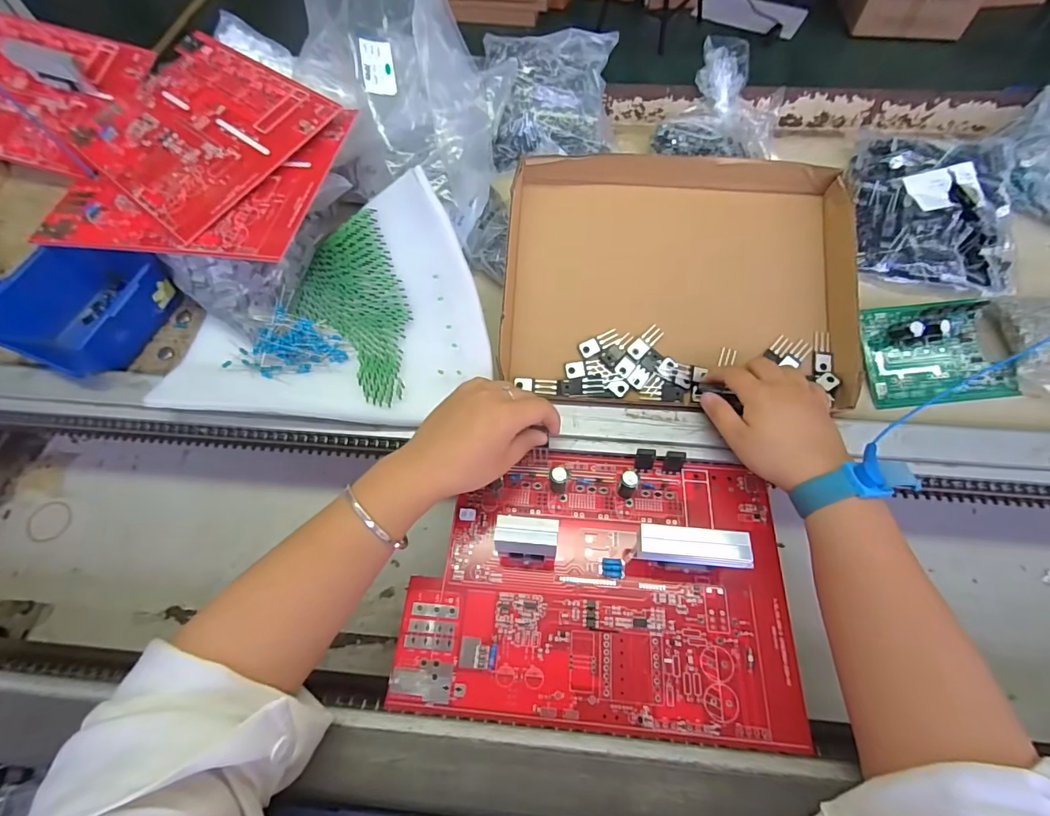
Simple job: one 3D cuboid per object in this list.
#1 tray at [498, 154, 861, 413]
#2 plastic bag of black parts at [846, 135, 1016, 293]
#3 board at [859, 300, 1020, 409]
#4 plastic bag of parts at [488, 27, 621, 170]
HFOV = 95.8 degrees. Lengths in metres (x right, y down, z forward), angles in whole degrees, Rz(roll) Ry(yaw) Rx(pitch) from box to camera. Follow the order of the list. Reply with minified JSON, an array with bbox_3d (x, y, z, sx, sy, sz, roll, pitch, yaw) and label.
[{"bbox_3d":[0.141,-0.120,0.456,0.313,0.045,0.234,4,86,4],"label":"tray"},{"bbox_3d":[0.432,-0.217,0.503,0.146,0.049,0.207,10,75,15],"label":"plastic bag of black parts"},{"bbox_3d":[0.381,-0.053,0.433,0.124,0.033,0.095,-6,81,1],"label":"board"},{"bbox_3d":[0.032,-0.364,0.553,0.154,0.040,0.144,-6,95,-14],"label":"plastic bag of parts"}]

